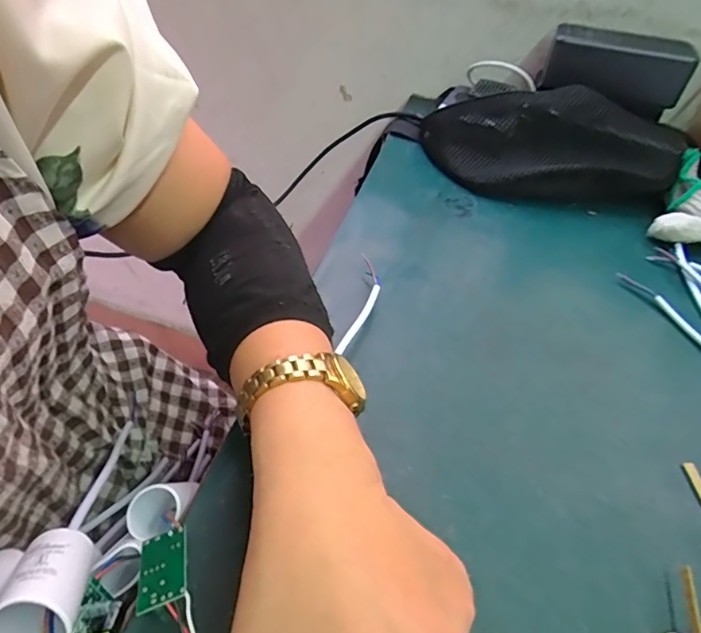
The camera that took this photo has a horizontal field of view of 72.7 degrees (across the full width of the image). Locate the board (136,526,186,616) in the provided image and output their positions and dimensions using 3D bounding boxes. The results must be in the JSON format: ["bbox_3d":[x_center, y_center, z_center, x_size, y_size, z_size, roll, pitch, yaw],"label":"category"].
[{"bbox_3d":[-0.082,0.109,0.208,0.020,0.006,0.034,-18,31,-8],"label":"board"}]

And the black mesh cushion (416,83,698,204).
[{"bbox_3d":[0.188,-0.161,0.456,0.235,0.070,0.104,11,49,3],"label":"black mesh cushion"}]

